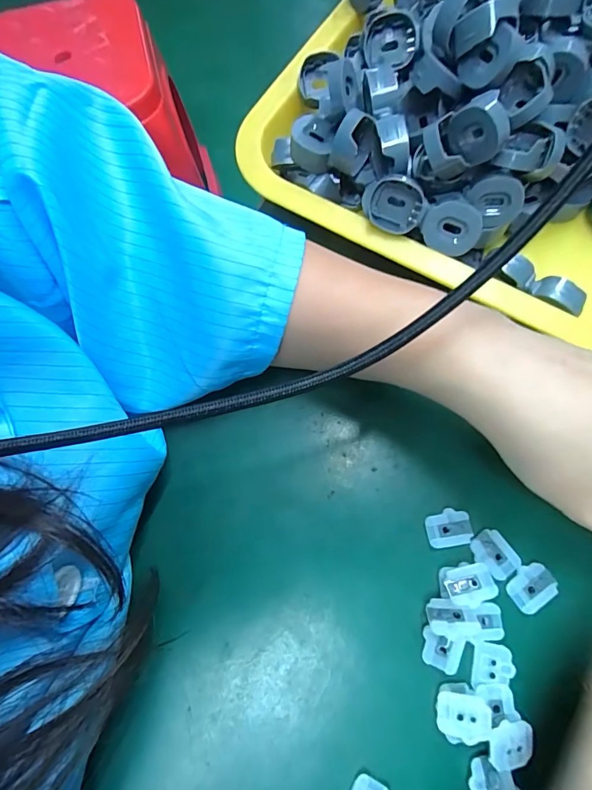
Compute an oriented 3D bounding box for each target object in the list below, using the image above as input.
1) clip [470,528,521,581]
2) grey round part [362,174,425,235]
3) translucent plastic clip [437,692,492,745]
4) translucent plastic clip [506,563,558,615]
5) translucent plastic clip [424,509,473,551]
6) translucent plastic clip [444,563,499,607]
[{"bbox_3d":[0.097,0.077,0.201,0.017,0.004,0.022,-37,75,-9],"label":"clip"},{"bbox_3d":[0.050,-0.099,0.215,0.031,0.026,0.013,18,34,14],"label":"grey round part"},{"bbox_3d":[0.073,0.140,0.180,0.021,0.006,0.017,0,73,2],"label":"translucent plastic clip"},{"bbox_3d":[0.112,0.091,0.196,0.022,0.004,0.017,-39,76,-10],"label":"translucent plastic clip"},{"bbox_3d":[0.076,0.066,0.205,0.021,0.004,0.017,-10,73,-1],"label":"translucent plastic clip"},{"bbox_3d":[0.081,0.089,0.194,0.021,0.009,0.016,-18,73,-4],"label":"translucent plastic clip"}]

